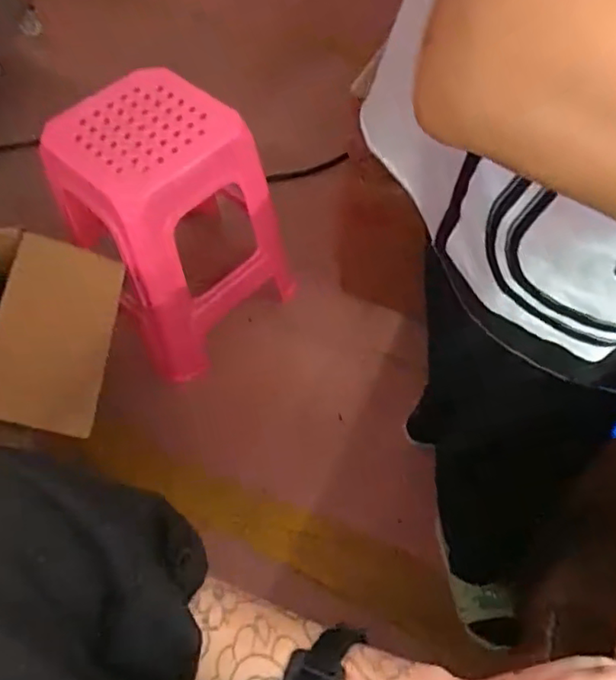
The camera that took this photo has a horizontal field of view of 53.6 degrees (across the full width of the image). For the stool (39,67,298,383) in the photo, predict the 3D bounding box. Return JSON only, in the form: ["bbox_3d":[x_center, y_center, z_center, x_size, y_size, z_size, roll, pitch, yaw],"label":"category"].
[{"bbox_3d":[-0.255,-0.222,1.264,0.373,0.495,0.320,-37,62,-20],"label":"stool"}]

